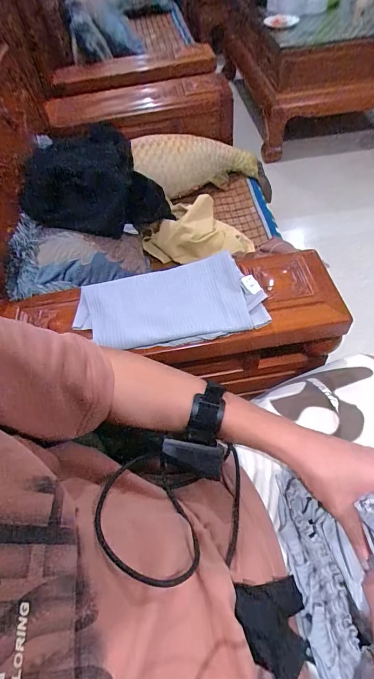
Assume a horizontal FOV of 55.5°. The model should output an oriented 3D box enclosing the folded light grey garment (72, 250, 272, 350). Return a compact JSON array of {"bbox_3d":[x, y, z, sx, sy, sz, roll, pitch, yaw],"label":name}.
[{"bbox_3d":[-0.033,-0.057,0.565,0.289,0.035,0.155,-9,54,-2],"label":"folded light grey garment"}]

